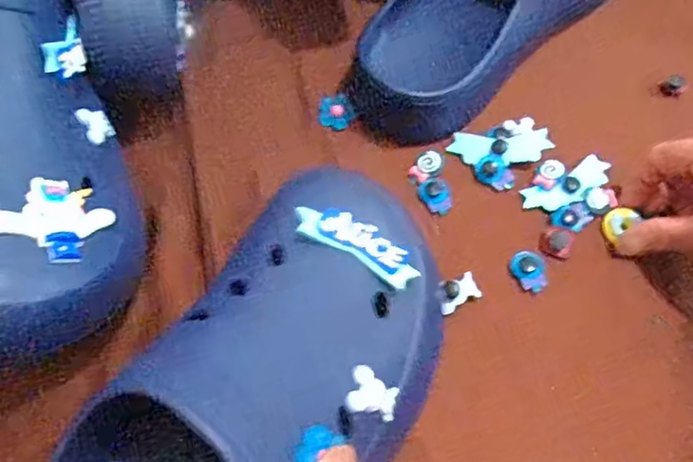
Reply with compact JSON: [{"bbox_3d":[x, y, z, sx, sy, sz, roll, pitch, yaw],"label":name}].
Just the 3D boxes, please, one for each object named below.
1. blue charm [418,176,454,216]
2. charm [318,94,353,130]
[{"bbox_3d":[0.056,-0.023,0.387,0.018,0.009,0.026,-15,63,-9],"label":"blue charm"},{"bbox_3d":[-0.008,-0.083,0.421,0.021,0.011,0.021,24,64,12],"label":"charm"}]

